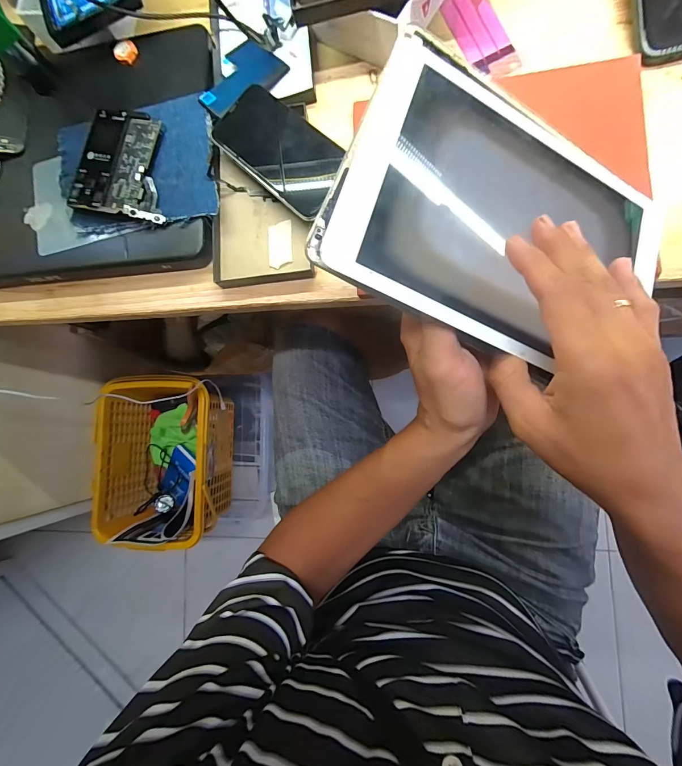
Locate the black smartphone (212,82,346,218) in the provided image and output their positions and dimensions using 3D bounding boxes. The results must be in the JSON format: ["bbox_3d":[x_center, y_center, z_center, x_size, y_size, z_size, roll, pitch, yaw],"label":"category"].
[{"bbox_3d":[-0.057,-0.218,0.321,0.133,0.013,0.070,40,97,4],"label":"black smartphone"}]

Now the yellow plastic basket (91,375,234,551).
[{"bbox_3d":[-0.404,0.171,0.837,0.239,0.215,0.362,-1,85,9],"label":"yellow plastic basket"}]

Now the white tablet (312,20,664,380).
[{"bbox_3d":[0.111,-0.103,0.223,0.222,0.010,0.177,24,77,-12],"label":"white tablet"}]

